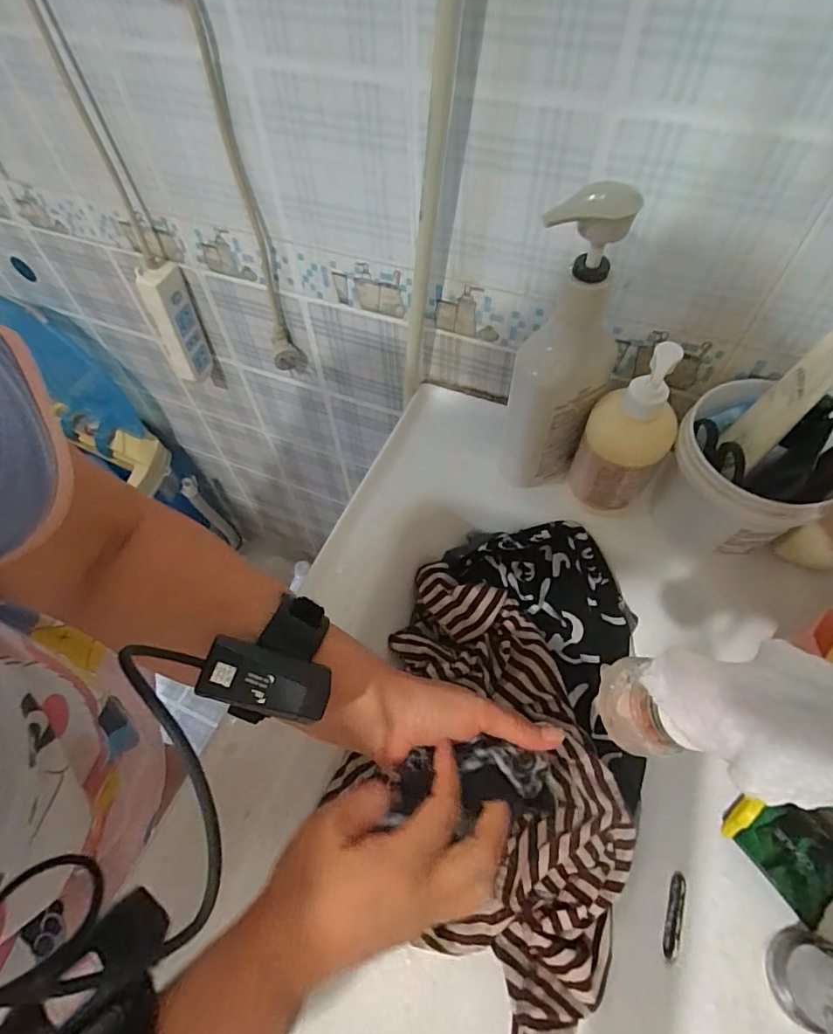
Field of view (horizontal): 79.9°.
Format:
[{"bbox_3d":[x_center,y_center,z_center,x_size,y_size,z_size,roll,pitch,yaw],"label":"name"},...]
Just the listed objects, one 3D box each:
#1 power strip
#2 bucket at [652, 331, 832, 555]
[{"bbox_3d":[-0.326,-0.262,0.681,0.030,0.159,0.055,13,59,10],"label":"power strip"},{"bbox_3d":[0.274,-0.045,0.409,0.118,0.173,0.109,32,64,20],"label":"bucket"}]

